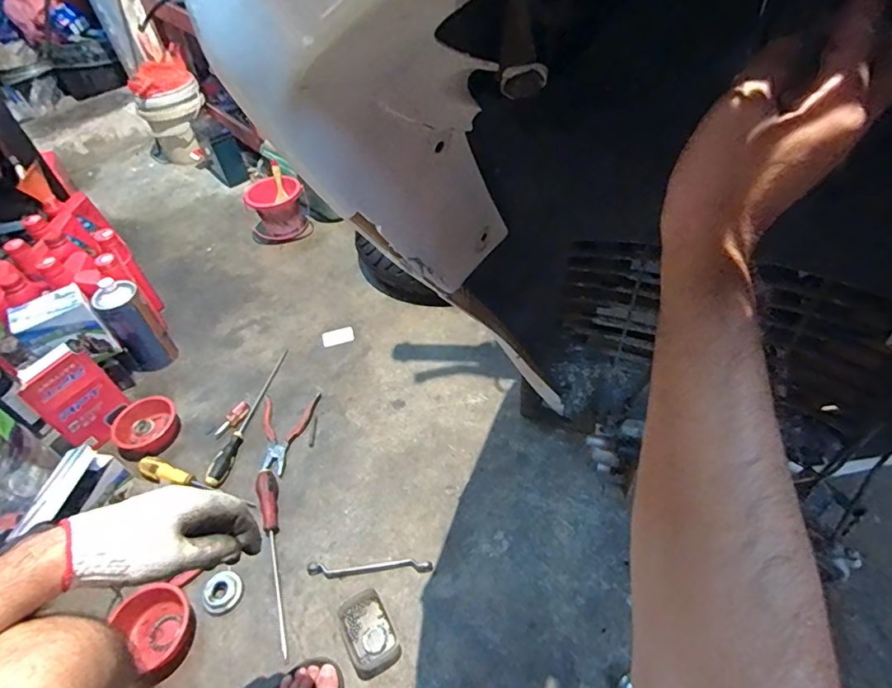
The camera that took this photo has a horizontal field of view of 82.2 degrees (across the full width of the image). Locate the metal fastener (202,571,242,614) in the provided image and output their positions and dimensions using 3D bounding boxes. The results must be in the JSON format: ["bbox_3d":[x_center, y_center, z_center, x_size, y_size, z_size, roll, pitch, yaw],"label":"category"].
[{"bbox_3d":[-0.354,0.387,0.803,0.058,0.025,0.054,-31,51,-20],"label":"metal fastener"}]

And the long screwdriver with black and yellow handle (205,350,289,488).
[{"bbox_3d":[-0.396,0.134,1.044,0.032,0.026,0.341,4,48,11],"label":"long screwdriver with black and yellow handle"}]

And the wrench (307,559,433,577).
[{"bbox_3d":[-0.123,0.356,0.812,0.200,0.011,0.023,-1,46,3],"label":"wrench"}]

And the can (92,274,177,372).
[{"bbox_3d":[-0.663,-0.036,1.096,0.070,0.203,0.074,-4,47,4],"label":"can"}]

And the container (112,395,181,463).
[{"bbox_3d":[-0.594,0.166,1.019,0.123,0.034,0.119,-4,47,4],"label":"container"}]

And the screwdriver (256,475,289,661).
[{"bbox_3d":[-0.285,0.341,0.831,0.035,0.027,0.305,-15,47,-7],"label":"screwdriver"}]

